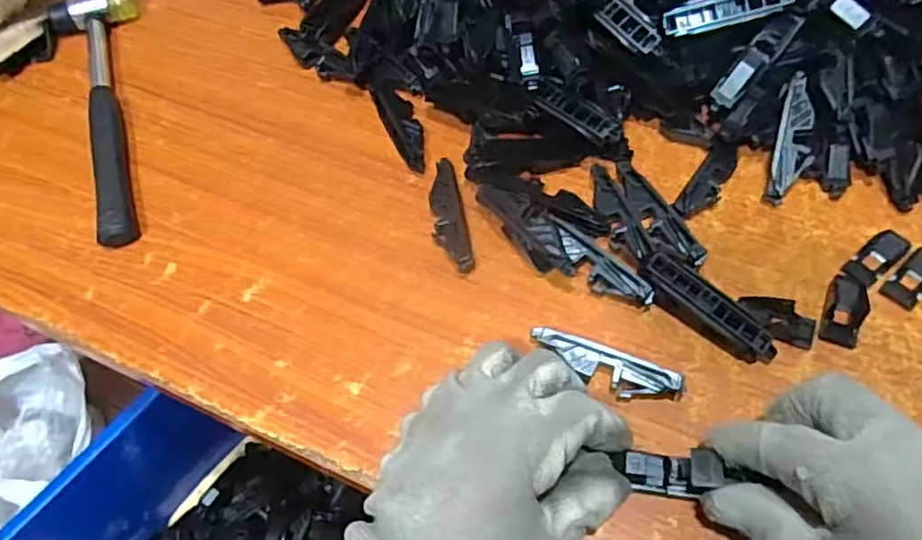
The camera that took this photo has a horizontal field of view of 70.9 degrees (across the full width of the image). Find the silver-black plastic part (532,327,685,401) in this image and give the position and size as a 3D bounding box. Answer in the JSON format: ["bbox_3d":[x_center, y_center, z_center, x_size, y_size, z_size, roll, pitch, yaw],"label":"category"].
[{"bbox_3d":[0.076,0.052,0.343,0.080,0.018,0.019,22,64,16],"label":"silver-black plastic part"}]

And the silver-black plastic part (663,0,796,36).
[{"bbox_3d":[0.163,-0.160,0.395,0.073,0.013,0.016,-9,58,22],"label":"silver-black plastic part"}]

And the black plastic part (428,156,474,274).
[{"bbox_3d":[-0.008,-0.035,0.398,0.021,0.018,0.076,-10,60,-1],"label":"black plastic part"}]

